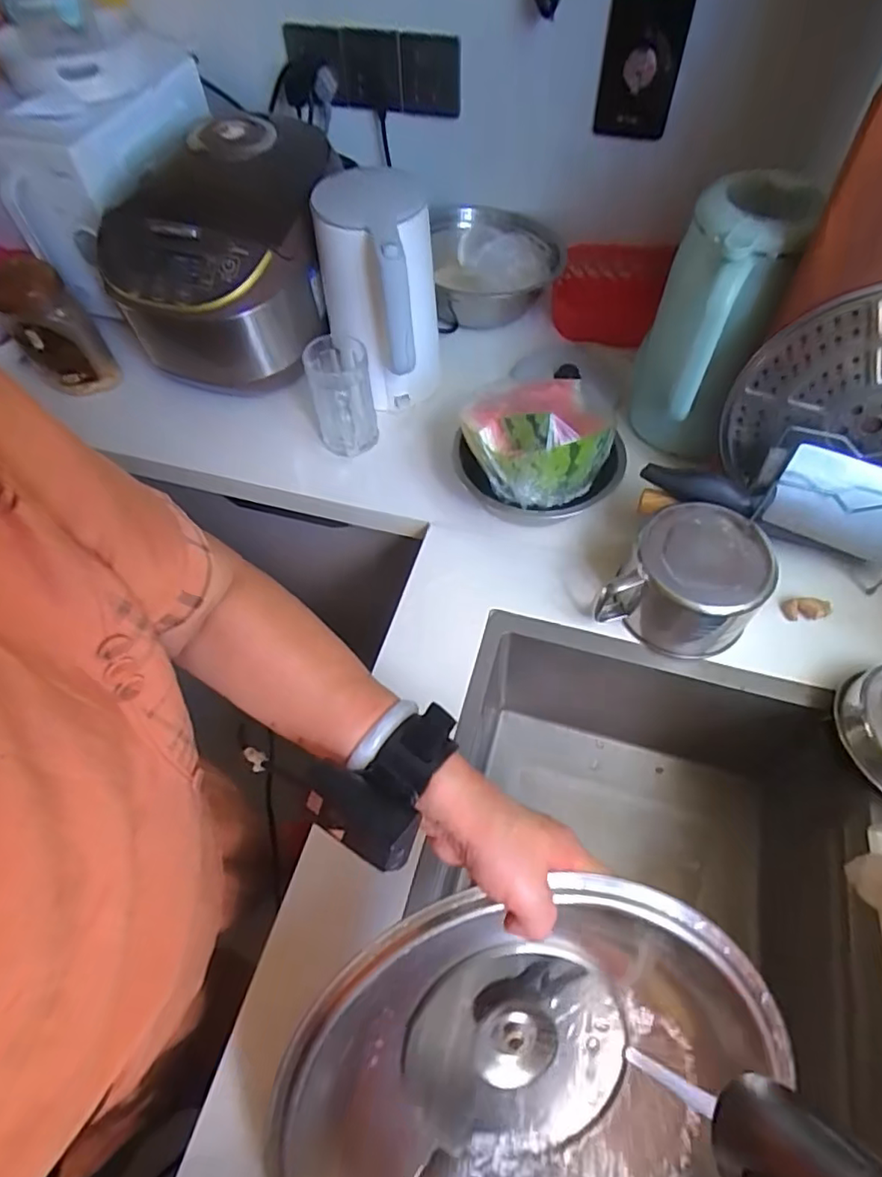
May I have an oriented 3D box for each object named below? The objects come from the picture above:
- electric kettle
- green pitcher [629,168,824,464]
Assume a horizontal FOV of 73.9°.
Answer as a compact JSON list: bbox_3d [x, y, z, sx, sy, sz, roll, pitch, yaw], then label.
[{"bbox_3d":[-0.074,-0.357,0.728,0.128,0.235,0.192,-7,58,-2],"label":"electric kettle"},{"bbox_3d":[0.299,-0.291,0.661,0.115,0.264,0.188,19,61,13],"label":"green pitcher"}]

